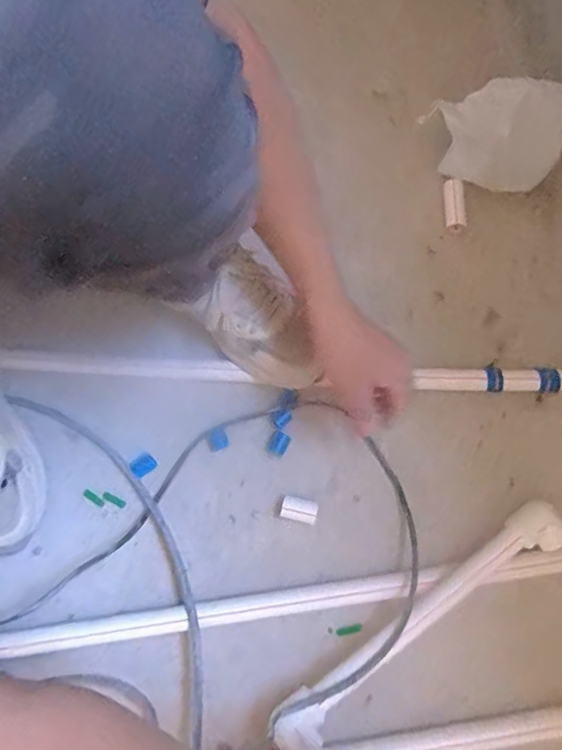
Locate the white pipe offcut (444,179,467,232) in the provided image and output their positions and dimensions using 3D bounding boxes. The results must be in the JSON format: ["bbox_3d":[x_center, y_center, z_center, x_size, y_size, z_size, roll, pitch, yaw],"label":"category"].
[{"bbox_3d":[0.225,-0.220,0.697,0.023,0.010,0.066,-4,86,-3],"label":"white pipe offcut"}]

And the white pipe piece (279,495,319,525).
[{"bbox_3d":[0.019,0.150,0.595,0.040,0.024,0.024,15,74,3],"label":"white pipe piece"}]

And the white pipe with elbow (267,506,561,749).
[{"bbox_3d":[0.141,0.250,0.548,0.352,0.062,0.050,-33,77,-10],"label":"white pipe with elbow"}]

